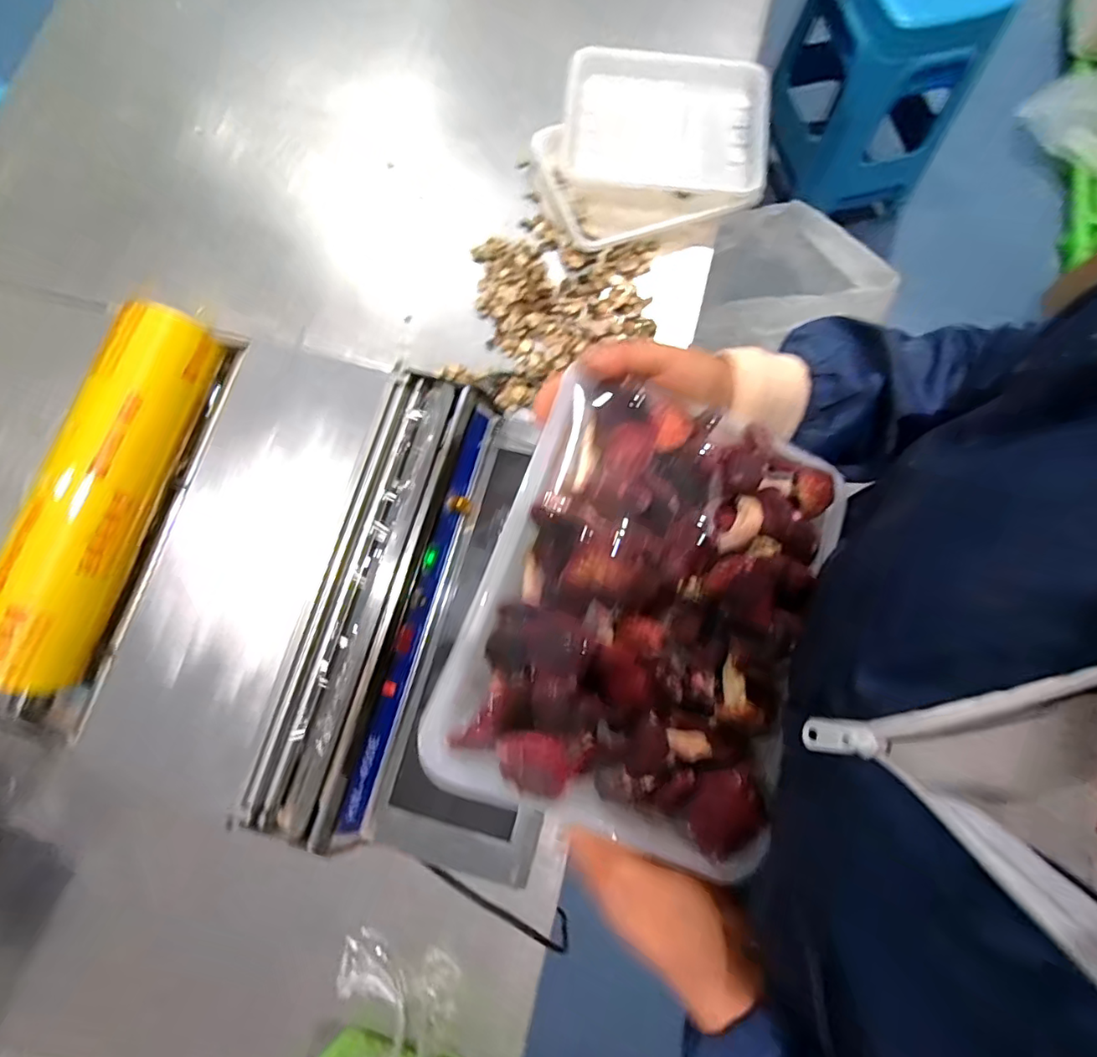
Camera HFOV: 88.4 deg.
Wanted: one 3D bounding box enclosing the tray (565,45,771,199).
[{"bbox_3d":[0.157,-0.533,0.749,0.264,0.055,0.201,5,77,2],"label":"tray"}]

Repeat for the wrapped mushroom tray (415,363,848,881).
[{"bbox_3d":[0.060,0.043,0.323,0.188,0.058,0.246,20,78,5],"label":"wrapped mushroom tray"}]

